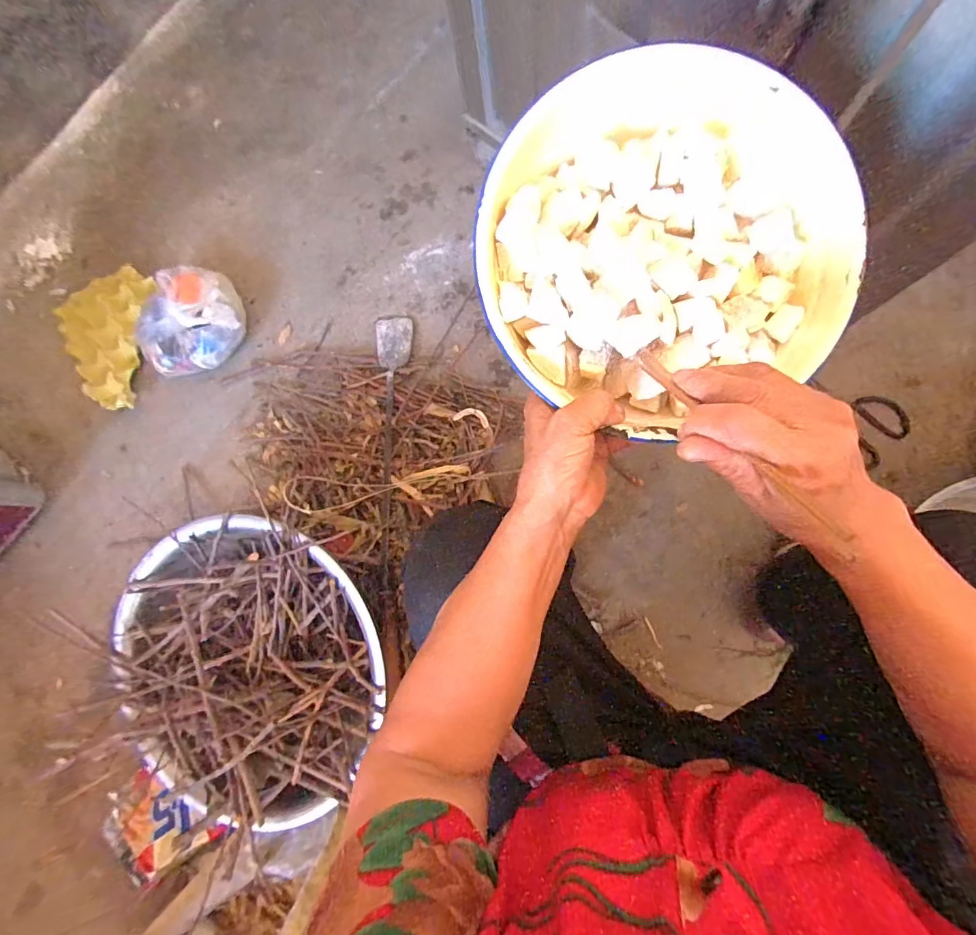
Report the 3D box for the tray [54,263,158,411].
[{"bbox_3d":[-0.708,-0.247,0.885,0.172,0.045,0.254,13,80,3],"label":"tray"}]

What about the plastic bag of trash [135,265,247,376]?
[{"bbox_3d":[-0.530,-0.259,0.839,0.179,0.073,0.176,-24,81,-1],"label":"plastic bag of trash"}]

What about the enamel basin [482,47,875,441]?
[{"bbox_3d":[0.120,-0.146,0.335,0.249,0.086,0.233,0,80,1],"label":"enamel basin"}]

